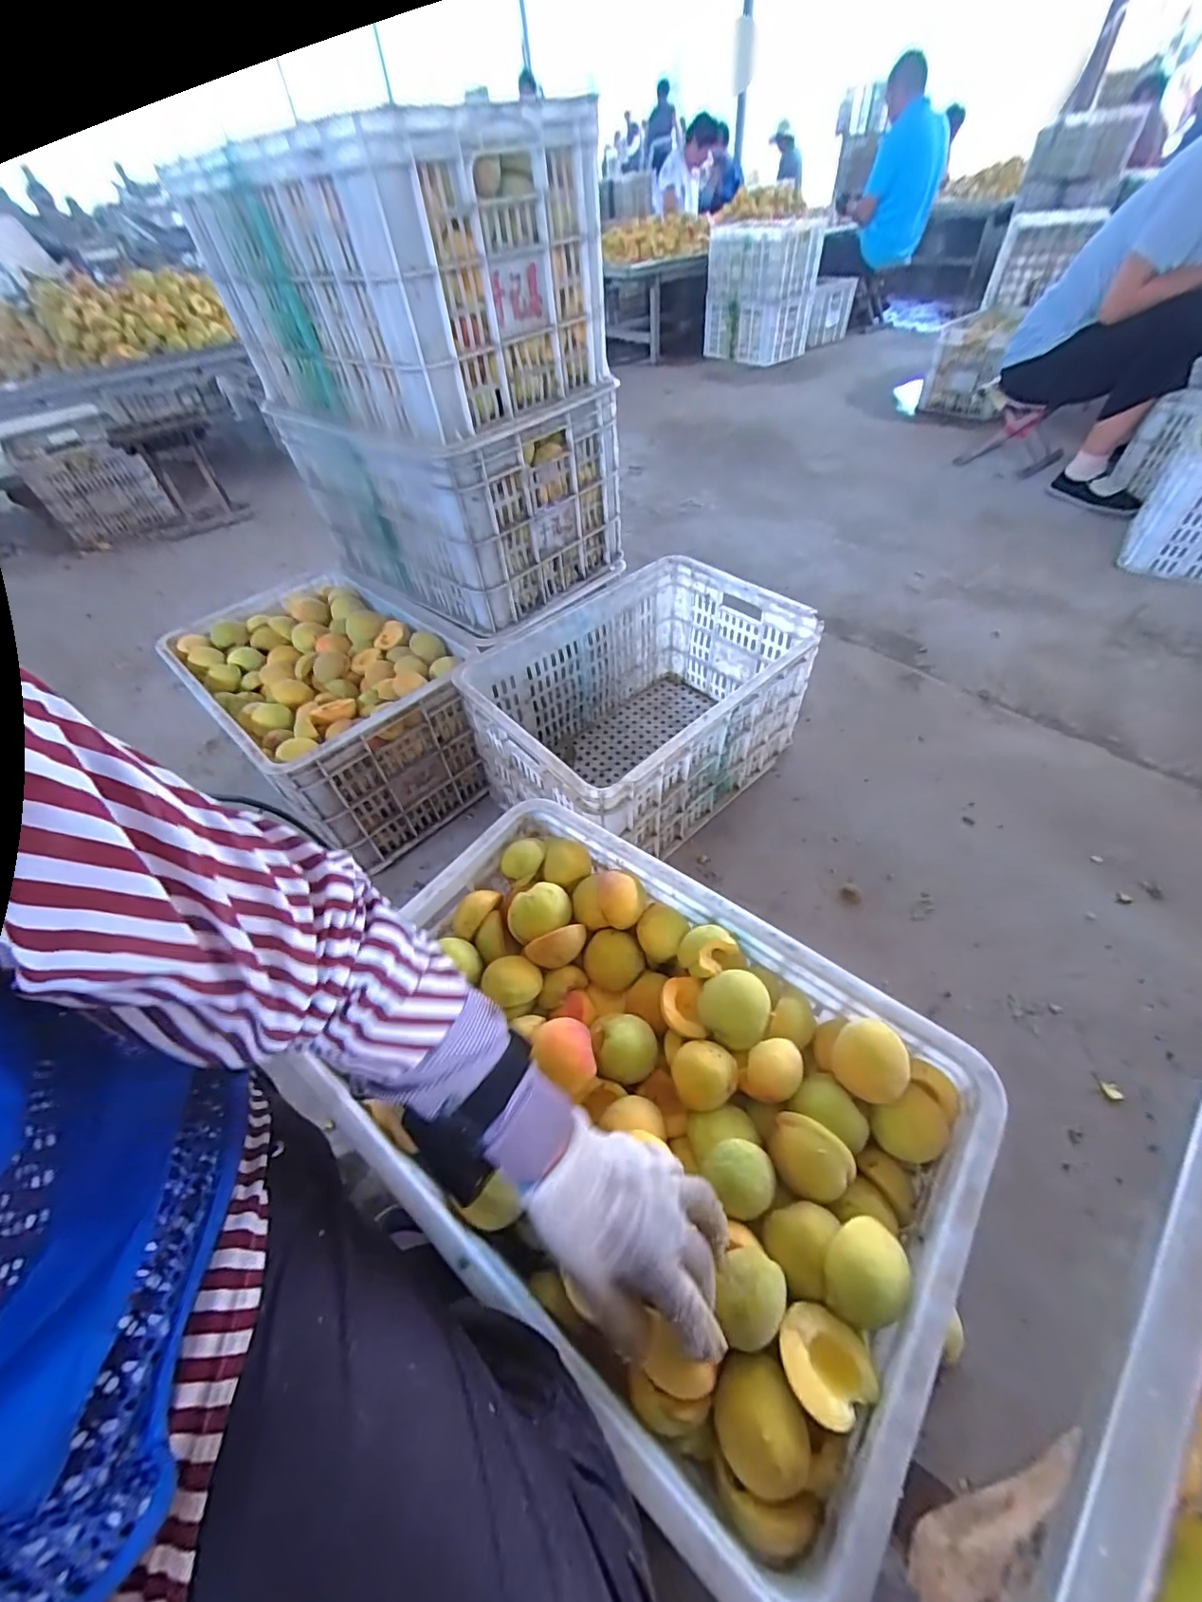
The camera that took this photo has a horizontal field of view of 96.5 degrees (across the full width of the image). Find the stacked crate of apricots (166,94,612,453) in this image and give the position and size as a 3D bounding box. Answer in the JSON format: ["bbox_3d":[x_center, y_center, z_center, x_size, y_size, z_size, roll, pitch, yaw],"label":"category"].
[{"bbox_3d":[-0.285,-0.737,0.763,0.513,0.268,0.304,30,57,26],"label":"stacked crate of apricots"}]

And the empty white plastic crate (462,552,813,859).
[{"bbox_3d":[0.072,-0.152,0.934,0.516,0.271,0.360,-37,57,-25],"label":"empty white plastic crate"}]

